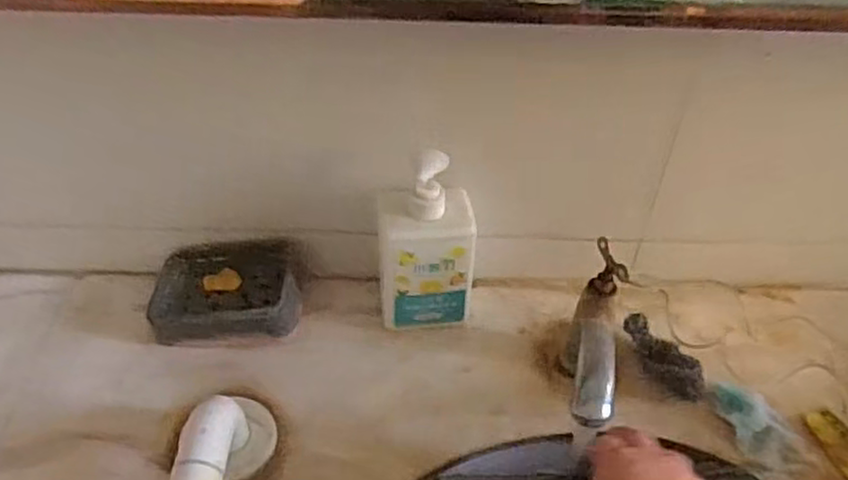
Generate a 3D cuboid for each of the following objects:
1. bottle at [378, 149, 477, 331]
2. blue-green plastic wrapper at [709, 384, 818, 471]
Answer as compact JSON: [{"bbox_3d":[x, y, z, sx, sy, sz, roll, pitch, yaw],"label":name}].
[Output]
[{"bbox_3d":[0.003,0.005,0.625,0.083,0.172,0.062,1,45,-3],"label":"bottle"},{"bbox_3d":[0.277,0.154,0.595,0.045,0.013,0.092,-24,51,-25],"label":"blue-green plastic wrapper"}]

